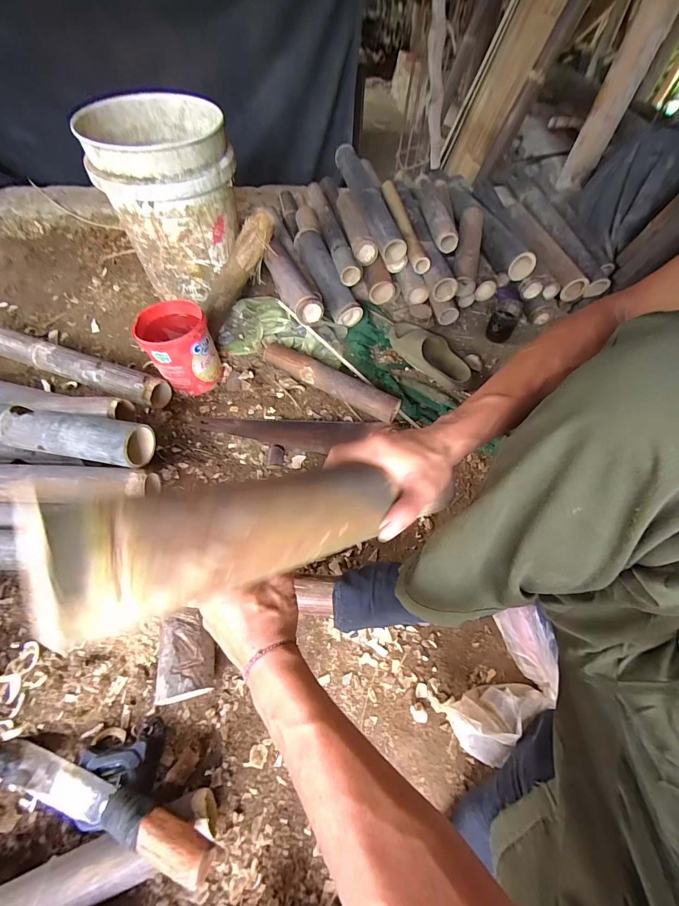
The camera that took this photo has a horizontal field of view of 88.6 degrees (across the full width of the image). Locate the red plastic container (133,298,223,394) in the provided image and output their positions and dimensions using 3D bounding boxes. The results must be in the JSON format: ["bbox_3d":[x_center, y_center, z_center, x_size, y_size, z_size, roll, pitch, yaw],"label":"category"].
[{"bbox_3d":[-0.353,-0.228,0.777,0.141,0.151,0.136,-21,59,-15],"label":"red plastic container"}]

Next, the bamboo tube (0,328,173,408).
[{"bbox_3d":[-0.669,-0.219,0.817,0.594,0.072,0.068,18,57,10],"label":"bamboo tube"}]

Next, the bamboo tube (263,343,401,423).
[{"bbox_3d":[-0.033,-0.172,0.809,0.335,0.061,0.061,27,59,15],"label":"bamboo tube"}]

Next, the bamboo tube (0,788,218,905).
[{"bbox_3d":[-0.268,0.464,0.393,0.242,0.057,0.058,-16,58,-12],"label":"bamboo tube"}]

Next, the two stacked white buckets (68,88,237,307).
[{"bbox_3d":[-0.398,-0.598,0.862,0.290,0.341,0.297,-15,58,-12],"label":"two stacked white buckets"}]

